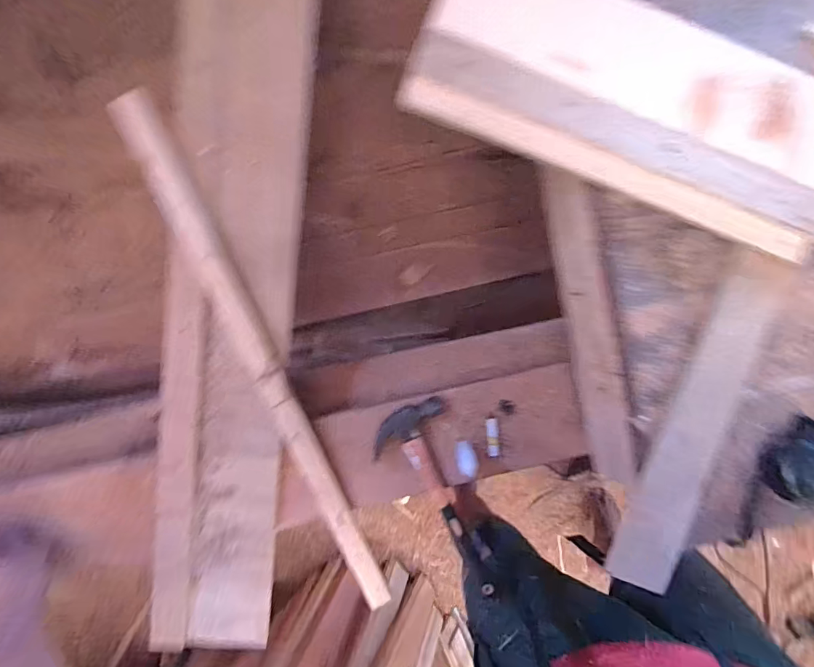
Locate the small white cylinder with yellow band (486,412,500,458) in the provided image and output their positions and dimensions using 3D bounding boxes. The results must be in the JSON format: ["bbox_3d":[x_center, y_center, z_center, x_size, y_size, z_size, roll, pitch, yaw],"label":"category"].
[{"bbox_3d":[0.110,0.131,0.590,0.017,0.009,0.054,-4,94,-7],"label":"small white cylinder with yellow band"}]

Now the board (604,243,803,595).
[{"bbox_3d":[0.279,0.081,0.439,0.058,0.023,0.332,22,91,-8],"label":"board"}]

